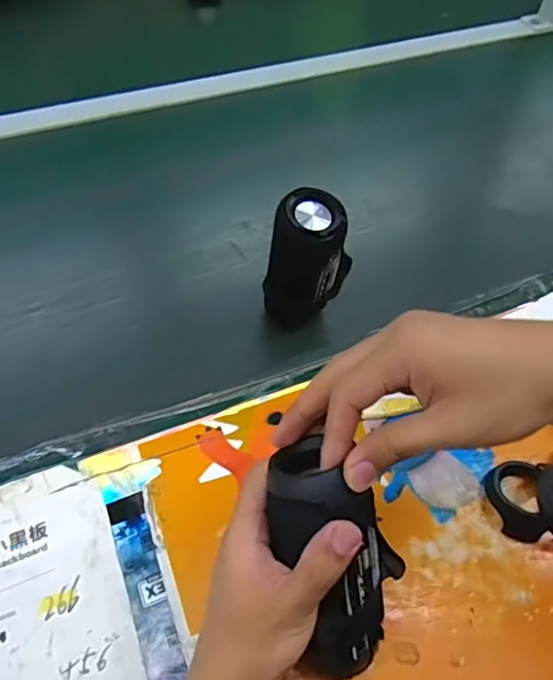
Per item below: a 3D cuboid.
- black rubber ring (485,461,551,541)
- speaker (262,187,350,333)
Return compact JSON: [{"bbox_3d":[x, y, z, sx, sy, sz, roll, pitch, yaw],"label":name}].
[{"bbox_3d":[0.199,0.132,0.459,0.045,0.023,0.065,7,55,3],"label":"black rubber ring"},{"bbox_3d":[0.029,-0.076,0.533,0.069,0.136,0.052,-34,63,-22],"label":"speaker"}]

